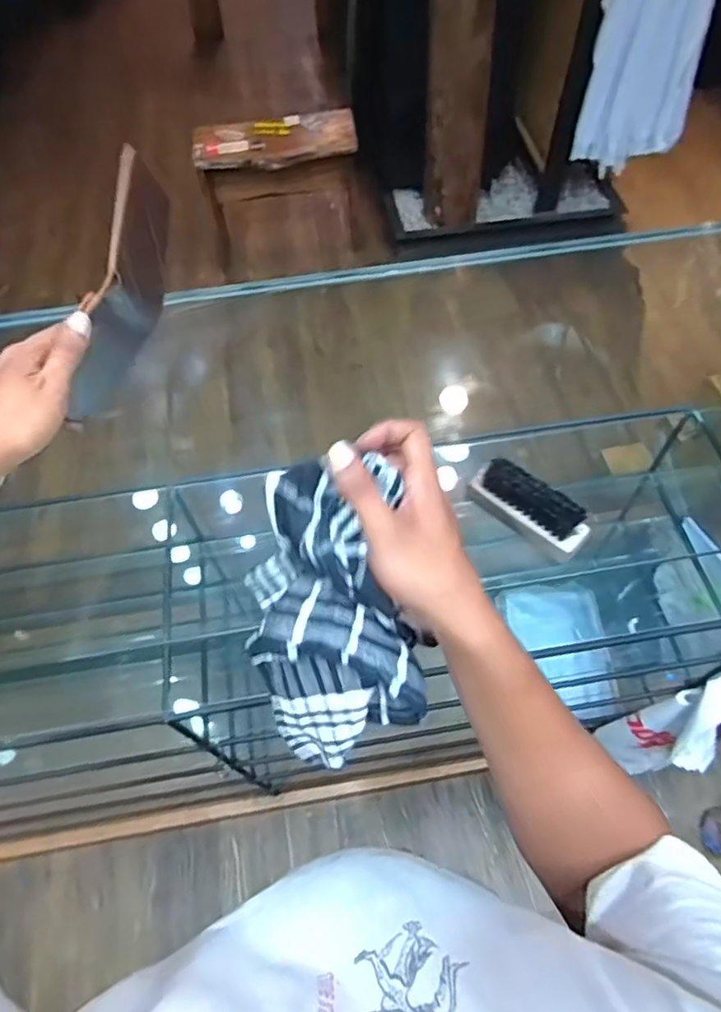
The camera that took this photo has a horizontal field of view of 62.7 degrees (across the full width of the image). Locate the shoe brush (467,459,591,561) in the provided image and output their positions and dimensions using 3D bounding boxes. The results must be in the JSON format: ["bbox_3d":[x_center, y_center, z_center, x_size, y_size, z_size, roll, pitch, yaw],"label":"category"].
[{"bbox_3d":[0.130,0.001,0.463,0.097,0.038,0.030,33,65,21],"label":"shoe brush"}]

